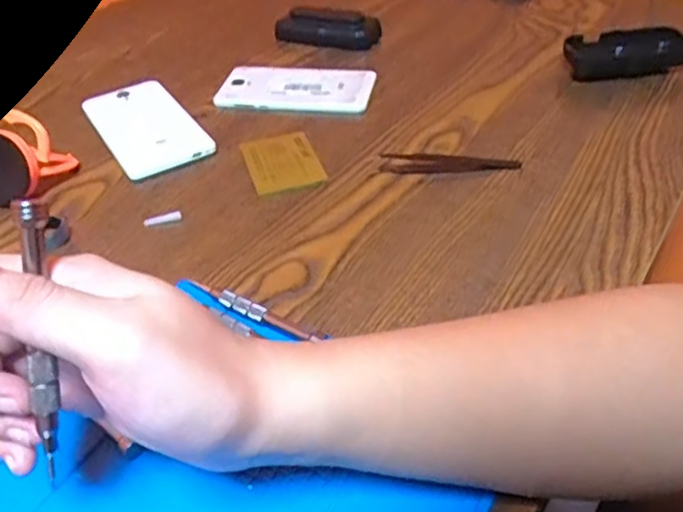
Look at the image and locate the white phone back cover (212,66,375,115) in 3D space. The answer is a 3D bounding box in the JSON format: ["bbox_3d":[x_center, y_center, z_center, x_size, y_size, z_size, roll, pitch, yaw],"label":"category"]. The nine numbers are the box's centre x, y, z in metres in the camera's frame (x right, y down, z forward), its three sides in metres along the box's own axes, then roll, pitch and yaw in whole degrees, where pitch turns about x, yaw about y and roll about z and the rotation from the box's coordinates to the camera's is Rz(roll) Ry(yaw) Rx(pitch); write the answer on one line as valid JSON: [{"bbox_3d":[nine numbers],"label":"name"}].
[{"bbox_3d":[-0.043,-0.157,0.618,0.143,0.007,0.071,4,42,10],"label":"white phone back cover"}]

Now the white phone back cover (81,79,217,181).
[{"bbox_3d":[-0.175,-0.119,0.585,0.075,0.009,0.153,-23,45,-20],"label":"white phone back cover"}]

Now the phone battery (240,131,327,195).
[{"bbox_3d":[-0.048,-0.076,0.530,0.054,0.004,0.071,-15,42,-11],"label":"phone battery"}]

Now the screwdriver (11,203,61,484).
[{"bbox_3d":[-0.105,0.030,0.231,0.008,0.099,0.006,2,11,7],"label":"screwdriver"}]

